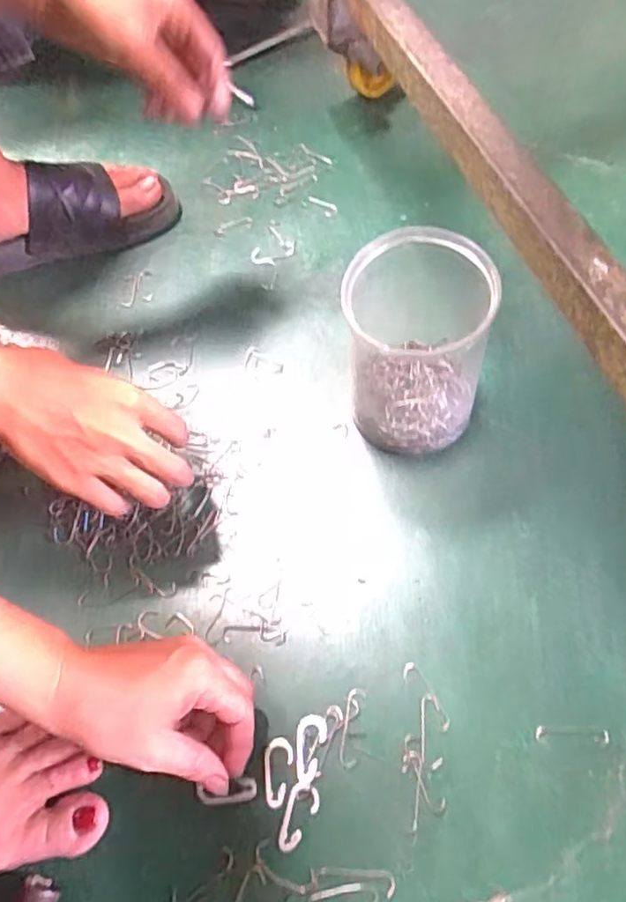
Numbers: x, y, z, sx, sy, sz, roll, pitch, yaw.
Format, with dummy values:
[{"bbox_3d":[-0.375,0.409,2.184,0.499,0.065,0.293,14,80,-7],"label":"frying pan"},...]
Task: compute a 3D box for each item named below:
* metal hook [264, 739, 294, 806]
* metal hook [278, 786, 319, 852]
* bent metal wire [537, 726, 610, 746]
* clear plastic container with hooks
[{"bbox_3d":[-0.021,0.195,0.373,0.018,0.004,0.037,-6,59,1],"label":"metal hook"},{"bbox_3d":[-0.008,0.216,0.361,0.017,0.004,0.035,16,61,13],"label":"metal hook"},{"bbox_3d":[0.155,0.170,0.367,0.042,0.004,0.009,1,59,5],"label":"bent metal wire"},{"bbox_3d":[0.070,-0.071,0.448,0.106,0.137,0.094,11,60,11],"label":"clear plastic container with hooks"}]

